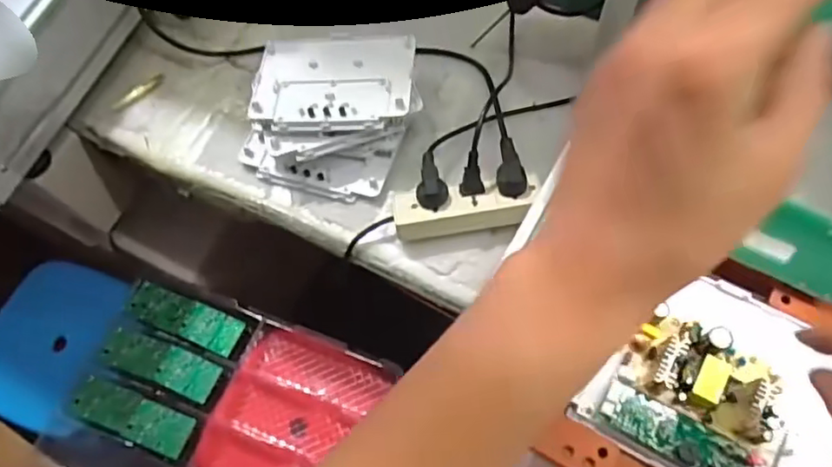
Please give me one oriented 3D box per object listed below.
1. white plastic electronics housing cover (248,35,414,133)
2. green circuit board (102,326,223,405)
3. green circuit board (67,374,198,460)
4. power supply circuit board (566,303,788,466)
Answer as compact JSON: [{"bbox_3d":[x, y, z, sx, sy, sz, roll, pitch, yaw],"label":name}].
[{"bbox_3d":[-0.097,-0.183,0.719,0.185,0.017,0.139,2,64,4],"label":"white plastic electronics housing cover"},{"bbox_3d":[-0.410,0.208,0.970,0.201,0.010,0.063,19,66,12],"label":"green circuit board"},{"bbox_3d":[-0.446,0.283,0.944,0.208,0.016,0.066,18,66,12],"label":"green circuit board"},{"bbox_3d":[0.185,0.112,0.399,0.122,0.036,0.096,29,69,16],"label":"power supply circuit board"}]

